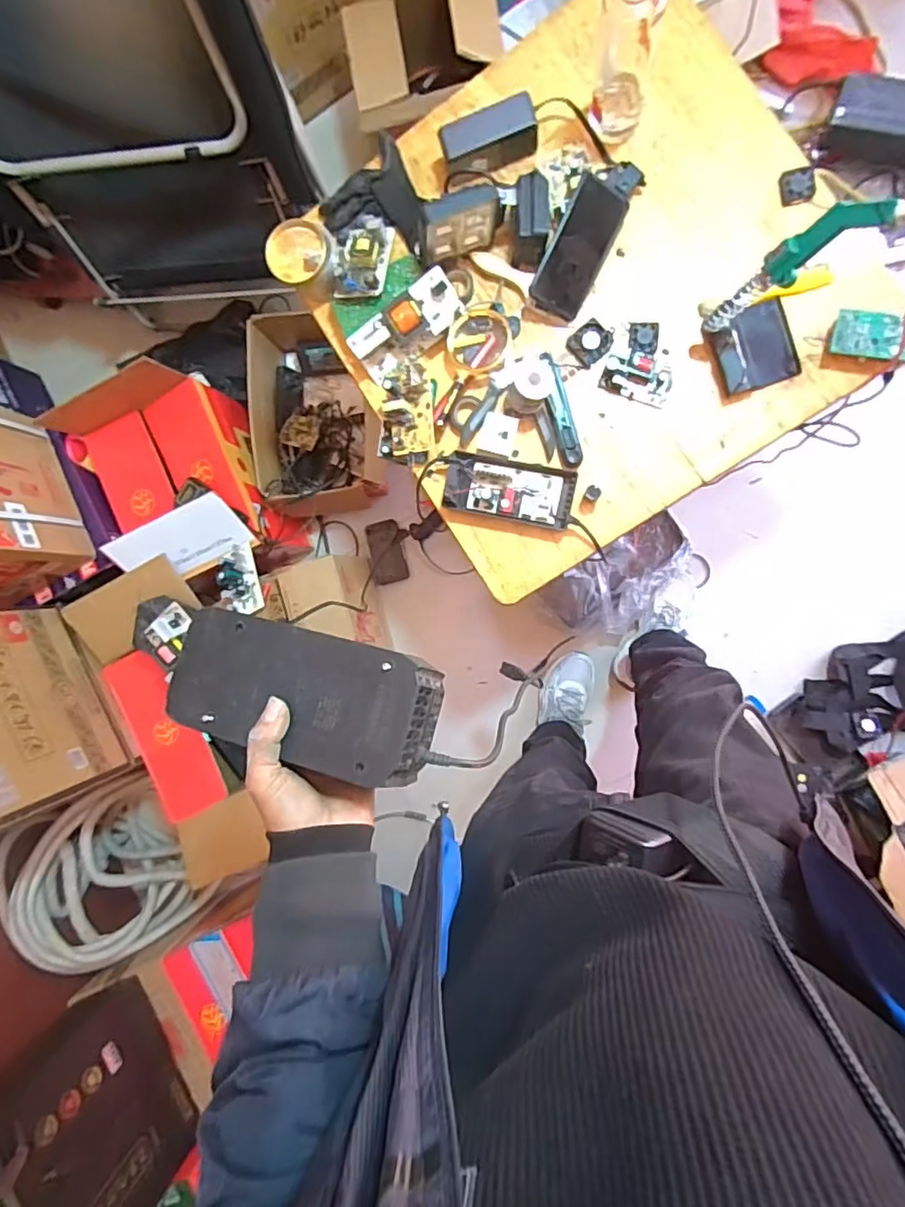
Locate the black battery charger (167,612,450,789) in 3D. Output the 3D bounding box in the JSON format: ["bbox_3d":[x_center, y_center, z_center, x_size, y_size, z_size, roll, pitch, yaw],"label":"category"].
[{"bbox_3d":[-0.119,0.069,0.467,0.219,0.066,0.099,14,94,15],"label":"black battery charger"}]

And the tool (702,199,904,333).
[{"bbox_3d":[0.381,-0.374,0.639,0.026,0.243,0.059,-10,91,-26],"label":"tool"}]

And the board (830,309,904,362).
[{"bbox_3d":[0.537,-0.340,0.730,0.097,0.017,0.051,18,111,20],"label":"board"}]

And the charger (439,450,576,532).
[{"bbox_3d":[0.081,-0.162,0.821,0.177,0.042,0.084,12,94,8],"label":"charger"}]

